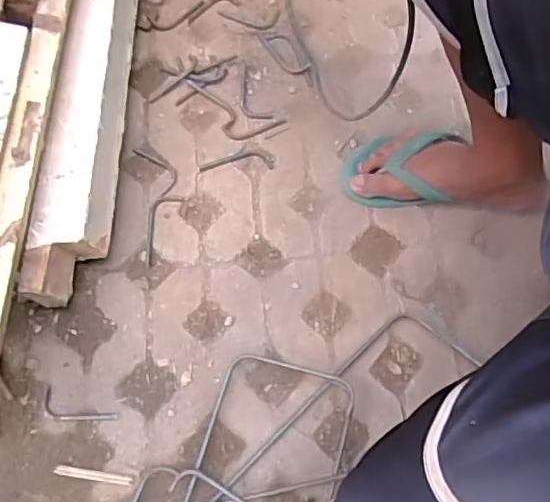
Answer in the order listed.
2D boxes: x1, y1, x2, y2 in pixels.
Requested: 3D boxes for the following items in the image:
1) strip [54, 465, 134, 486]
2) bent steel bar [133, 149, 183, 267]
[{"bbox_3d":[-0.207,0.255,0.663,0.089,0.005,0.010,9,67,1],"label":"strip"},{"bbox_3d":[-0.154,-0.065,0.790,0.056,0.016,0.167,-9,68,-7],"label":"bent steel bar"}]

